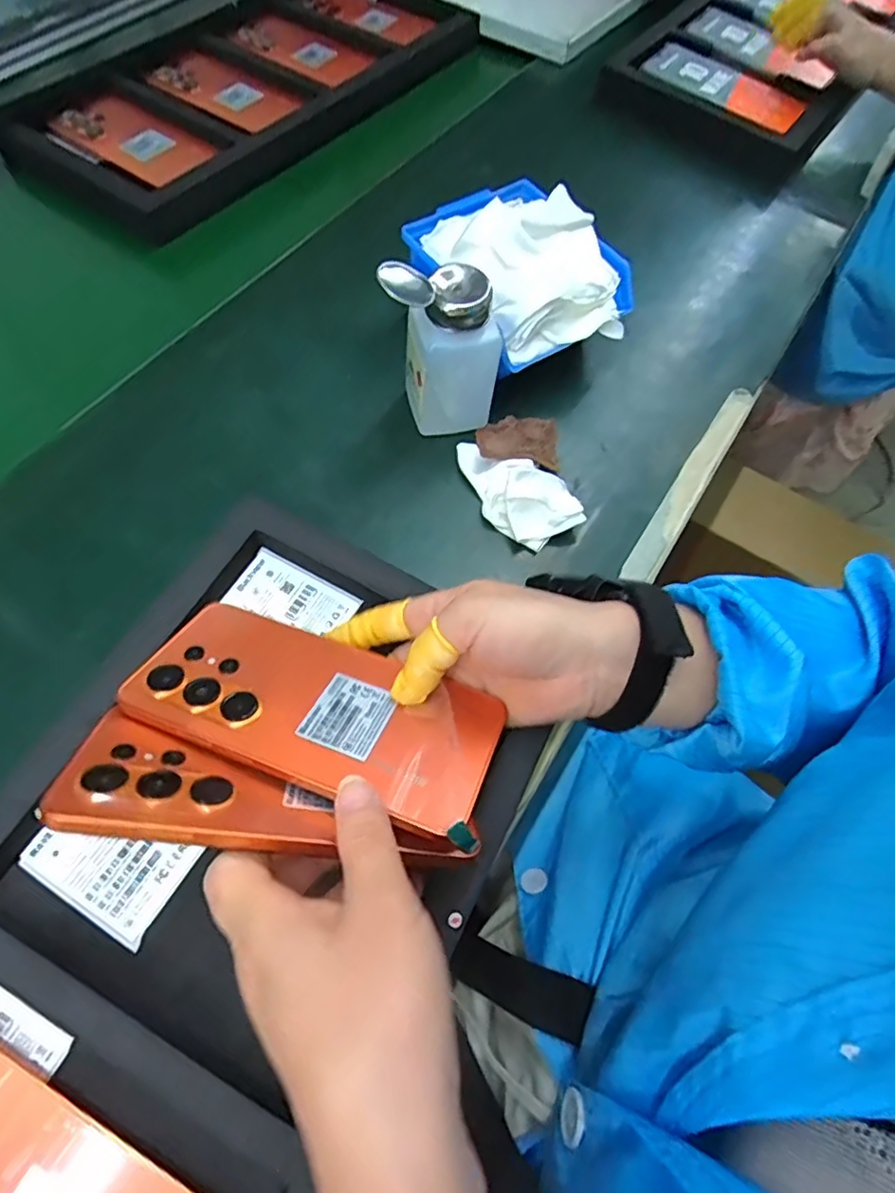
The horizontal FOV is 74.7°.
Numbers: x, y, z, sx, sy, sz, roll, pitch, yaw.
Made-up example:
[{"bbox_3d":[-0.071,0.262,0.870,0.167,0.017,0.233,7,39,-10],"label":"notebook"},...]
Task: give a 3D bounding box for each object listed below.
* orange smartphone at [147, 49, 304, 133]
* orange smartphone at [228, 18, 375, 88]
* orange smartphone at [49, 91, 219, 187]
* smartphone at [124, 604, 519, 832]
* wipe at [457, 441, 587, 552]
[{"bbox_3d":[-0.230,-0.522,0.598,0.149,0.011,0.077,31,65,12],"label":"orange smartphone"},{"bbox_3d":[-0.163,-0.606,0.648,0.155,0.007,0.072,33,67,14],"label":"orange smartphone"},{"bbox_3d":[-0.297,-0.434,0.557,0.152,0.016,0.088,32,66,13],"label":"orange smartphone"},{"bbox_3d":[-0.061,0.049,0.275,0.166,0.005,0.078,19,41,12],"label":"smartphone"},{"bbox_3d":[0.049,-0.075,0.396,0.057,0.021,0.086,-24,66,-13],"label":"wipe"}]

